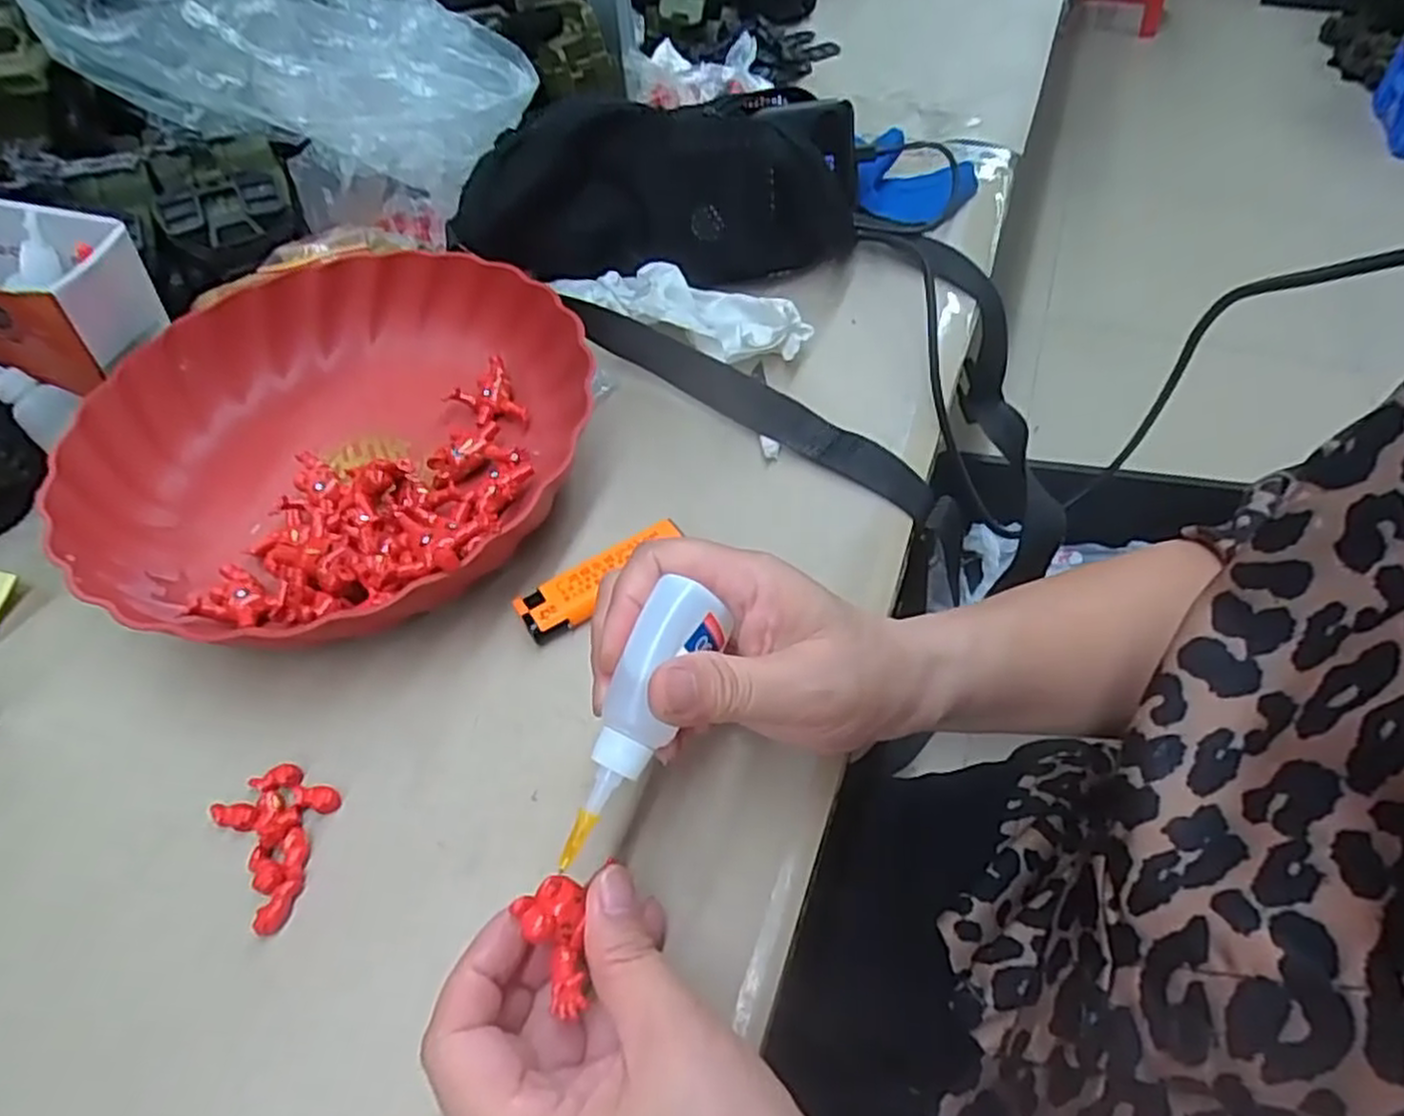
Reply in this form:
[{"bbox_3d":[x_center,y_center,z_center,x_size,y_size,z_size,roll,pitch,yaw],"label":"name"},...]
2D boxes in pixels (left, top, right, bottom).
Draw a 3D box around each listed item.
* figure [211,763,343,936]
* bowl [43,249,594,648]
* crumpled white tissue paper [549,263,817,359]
[{"bbox_3d":[-0.152,0.102,0.279,0.038,0.011,0.054,-35,57,-21],"label":"figure"},{"bbox_3d":[-0.181,-0.063,0.378,0.227,0.055,0.226,-2,52,3],"label":"bowl"},{"bbox_3d":[-0.018,-0.151,0.448,0.165,0.032,0.051,19,56,19],"label":"crumpled white tissue paper"}]

